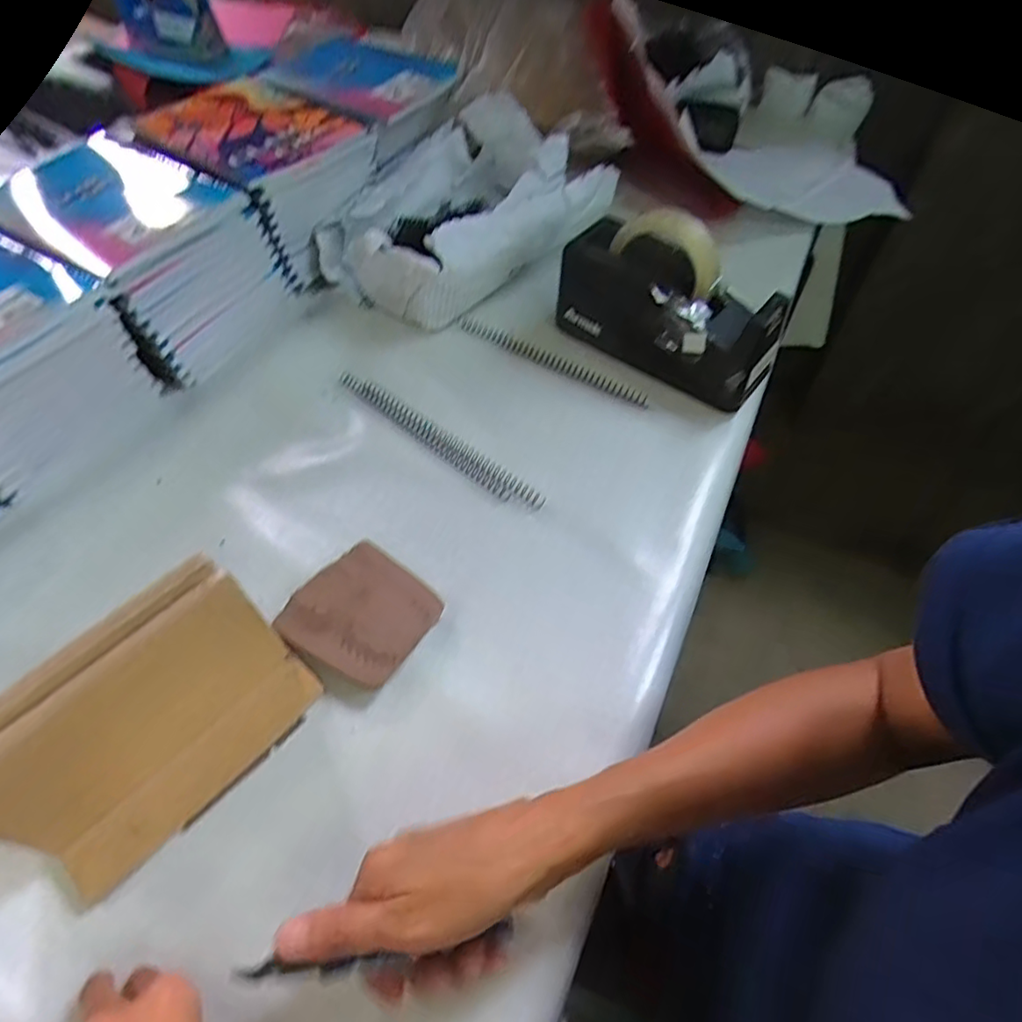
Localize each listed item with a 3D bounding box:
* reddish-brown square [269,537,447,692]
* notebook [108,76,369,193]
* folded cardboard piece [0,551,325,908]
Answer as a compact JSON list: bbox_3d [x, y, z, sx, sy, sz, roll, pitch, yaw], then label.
[{"bbox_3d":[-0.102,0.072,0.422,0.089,0.024,0.086,29,60,19],"label":"reddish-brown square"},{"bbox_3d":[-0.273,-0.391,0.618,0.208,0.008,0.173,29,60,19],"label":"notebook"},{"bbox_3d":[-0.196,0.117,0.328,0.065,0.113,0.161,34,62,22],"label":"folded cardboard piece"}]

